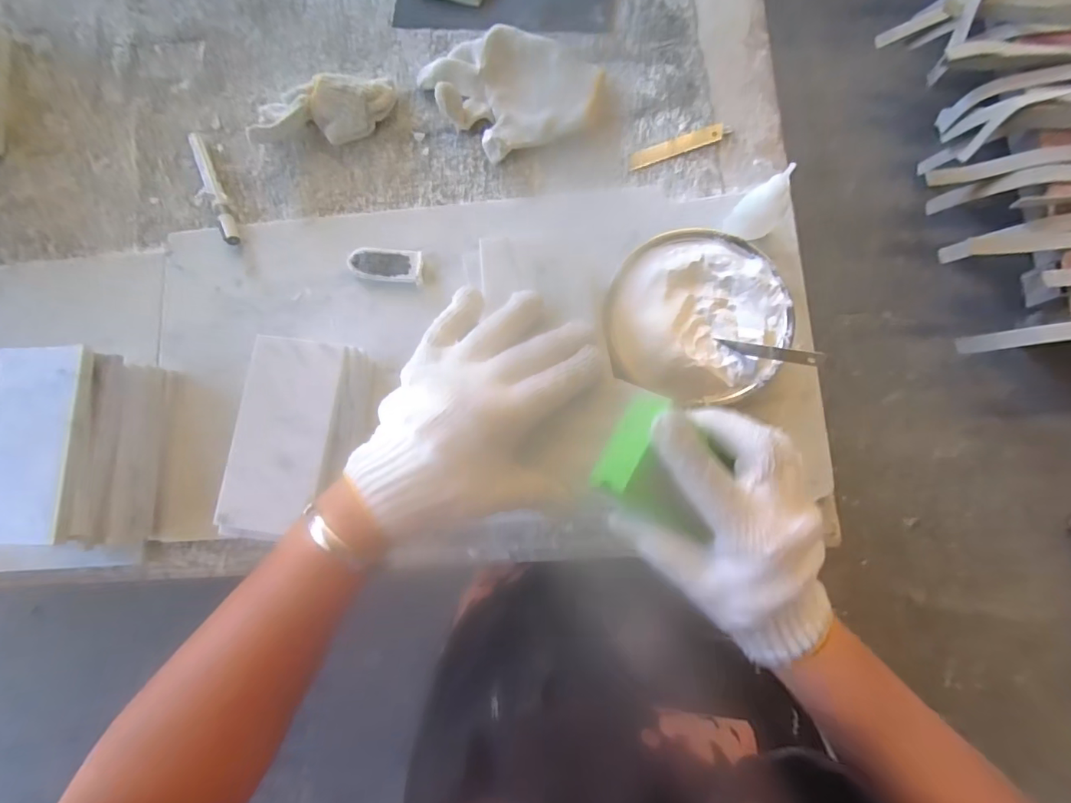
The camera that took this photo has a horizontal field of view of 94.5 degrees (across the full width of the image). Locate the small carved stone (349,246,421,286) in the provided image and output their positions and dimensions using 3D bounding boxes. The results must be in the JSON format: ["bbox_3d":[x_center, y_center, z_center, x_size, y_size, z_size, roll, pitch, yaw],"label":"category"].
[{"bbox_3d":[-0.139,-0.127,0.463,0.070,0.015,0.031,5,82,5],"label":"small carved stone"}]

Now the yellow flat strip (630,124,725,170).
[{"bbox_3d":[0.135,-0.247,0.477,0.094,0.004,0.018,-19,81,1],"label":"yellow flat strip"}]

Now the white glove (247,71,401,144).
[{"bbox_3d":[-0.208,-0.282,0.484,0.142,0.045,0.051,-13,81,2],"label":"white glove"}]

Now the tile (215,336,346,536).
[{"bbox_3d":[-0.200,0.025,0.387,0.071,0.008,0.149,9,81,3],"label":"tile"}]

